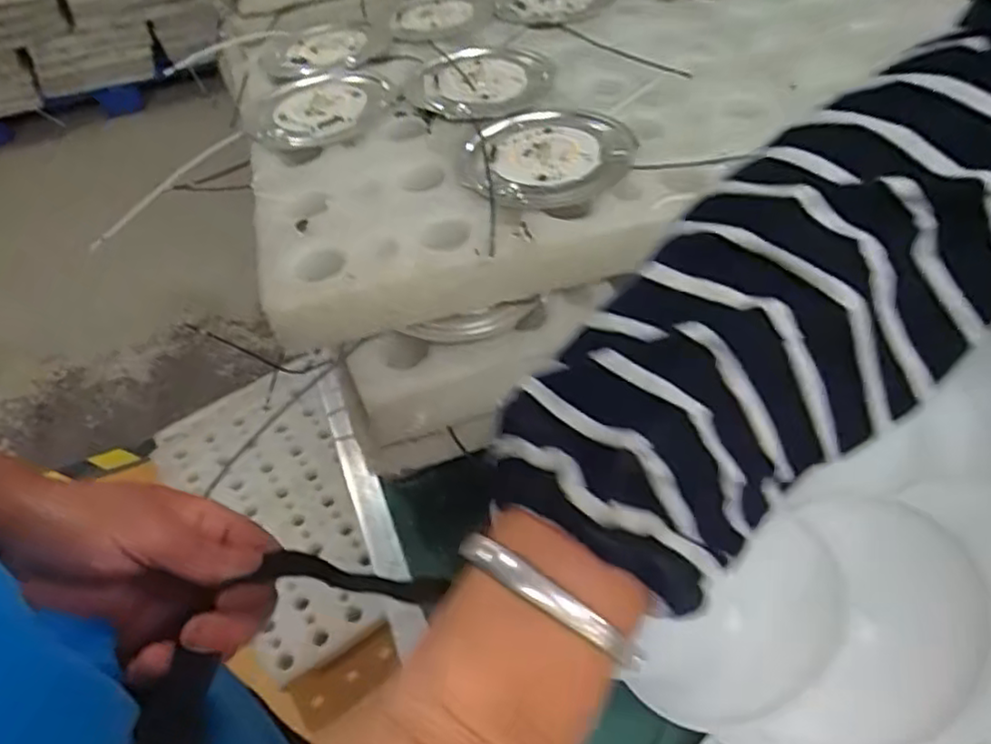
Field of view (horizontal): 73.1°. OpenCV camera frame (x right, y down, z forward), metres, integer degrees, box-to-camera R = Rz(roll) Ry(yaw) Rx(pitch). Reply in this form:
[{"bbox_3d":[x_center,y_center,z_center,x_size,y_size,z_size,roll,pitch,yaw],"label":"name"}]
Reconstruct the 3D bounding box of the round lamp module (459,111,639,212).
[{"bbox_3d":[0.031,-0.126,0.394,0.096,0.018,0.103,-2,48,2],"label":"round lamp module"}]

